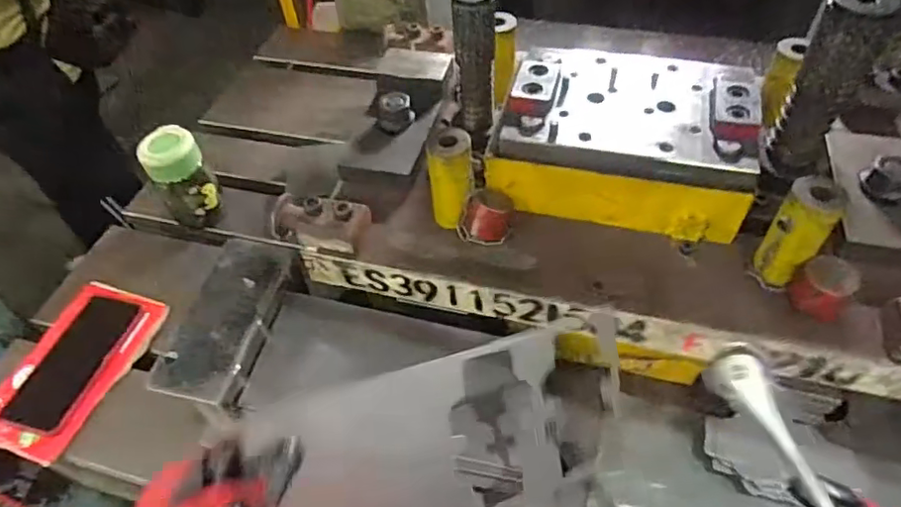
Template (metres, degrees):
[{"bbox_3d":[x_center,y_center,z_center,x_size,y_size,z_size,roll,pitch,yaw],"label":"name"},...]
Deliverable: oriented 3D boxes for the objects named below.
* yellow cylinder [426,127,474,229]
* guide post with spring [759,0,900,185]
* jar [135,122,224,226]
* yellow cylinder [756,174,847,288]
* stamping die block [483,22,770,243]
[{"bbox_3d":[0.001,-0.068,0.547,0.039,0.092,0.039,-9,50,-3],"label":"yellow cylinder"},{"bbox_3d":[0.309,-0.135,0.487,0.049,0.158,0.048,-2,50,3],"label":"guide post with spring"},{"bbox_3d":[-0.334,-0.095,0.732,0.064,0.120,0.059,-2,50,2],"label":"jar"},{"bbox_3d":[0.285,-0.015,0.482,0.040,0.095,0.038,32,59,27],"label":"yellow cylinder"},{"bbox_3d":[0.166,-0.122,0.572,0.235,0.088,0.188,8,51,10],"label":"stamping die block"}]

